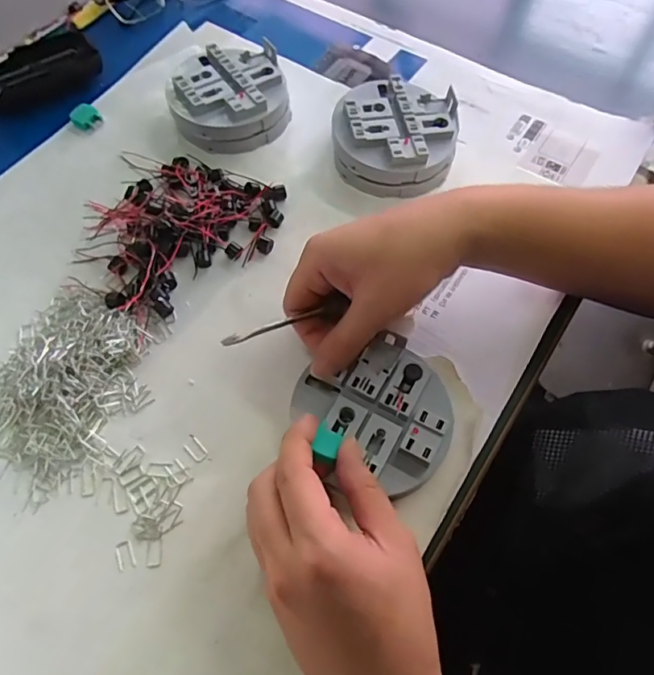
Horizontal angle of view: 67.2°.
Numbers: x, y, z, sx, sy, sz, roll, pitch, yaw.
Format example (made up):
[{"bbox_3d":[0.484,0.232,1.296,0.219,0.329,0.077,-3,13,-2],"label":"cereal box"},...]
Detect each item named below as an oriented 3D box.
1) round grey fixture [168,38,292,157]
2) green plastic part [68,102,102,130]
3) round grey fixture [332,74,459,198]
[{"bbox_3d":[-0.087,-0.214,0.438,0.101,0.036,0.097,0,63,0],"label":"round grey fixture"},{"bbox_3d":[-0.218,-0.200,0.445,0.025,0.013,0.020,-36,68,-17],"label":"green plastic part"},{"bbox_3d":[0.057,-0.169,0.416,0.100,0.040,0.094,0,63,0],"label":"round grey fixture"}]

